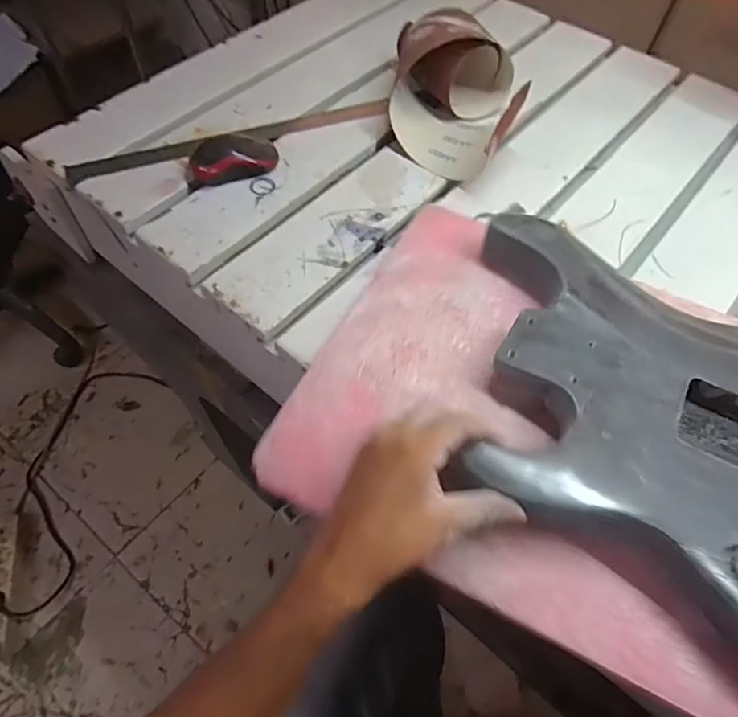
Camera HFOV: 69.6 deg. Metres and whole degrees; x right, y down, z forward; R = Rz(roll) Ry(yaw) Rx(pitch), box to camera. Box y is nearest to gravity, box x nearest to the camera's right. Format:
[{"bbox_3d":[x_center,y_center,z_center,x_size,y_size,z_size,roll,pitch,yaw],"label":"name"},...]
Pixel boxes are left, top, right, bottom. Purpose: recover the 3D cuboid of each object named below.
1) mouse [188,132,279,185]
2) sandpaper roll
[{"bbox_3d":[-0.152,-0.229,0.589,0.096,0.030,0.053,-19,60,-14],"label":"mouse"},{"bbox_3d":[0.099,-0.307,0.611,0.137,0.100,0.223,6,57,2],"label":"sandpaper roll"}]

